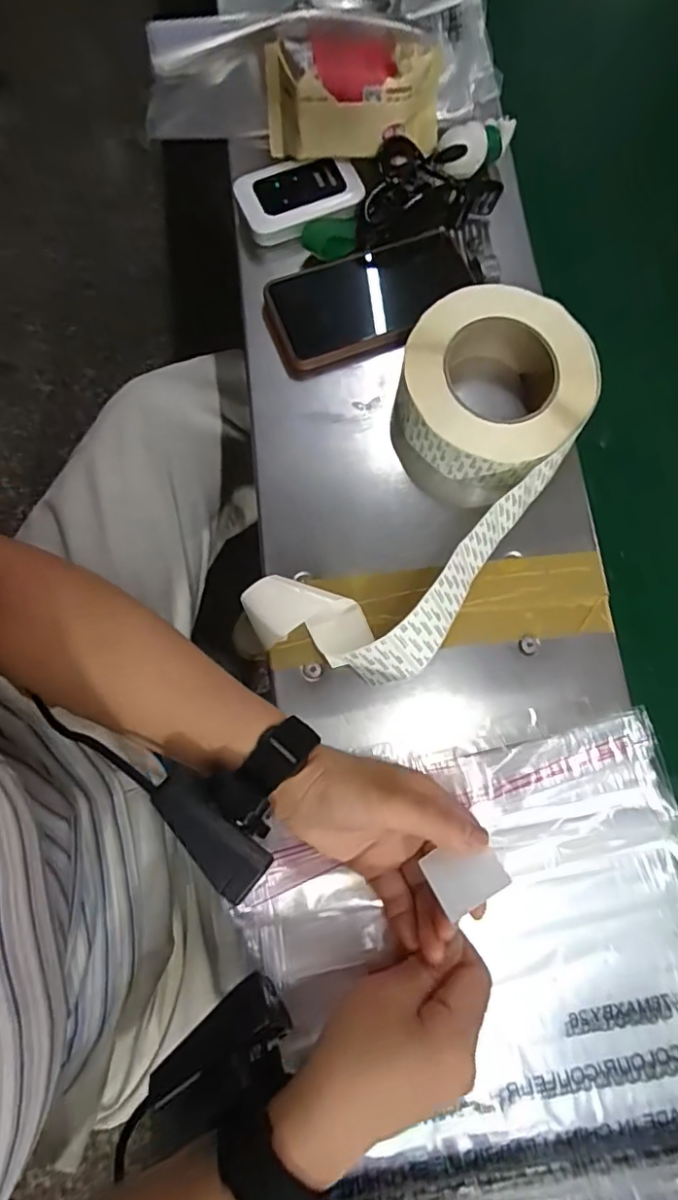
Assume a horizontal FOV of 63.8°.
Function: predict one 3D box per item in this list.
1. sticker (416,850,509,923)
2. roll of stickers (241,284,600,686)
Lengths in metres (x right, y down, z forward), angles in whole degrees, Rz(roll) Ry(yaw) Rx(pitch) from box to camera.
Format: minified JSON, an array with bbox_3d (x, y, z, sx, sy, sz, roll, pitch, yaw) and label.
[{"bbox_3d":[0.066,0.142,0.282,0.035,0.004,0.031,-32,47,-3],"label":"sticker"},{"bbox_3d":[0.067,-0.083,0.376,0.127,0.048,0.295,32,78,6],"label":"roll of stickers"}]

